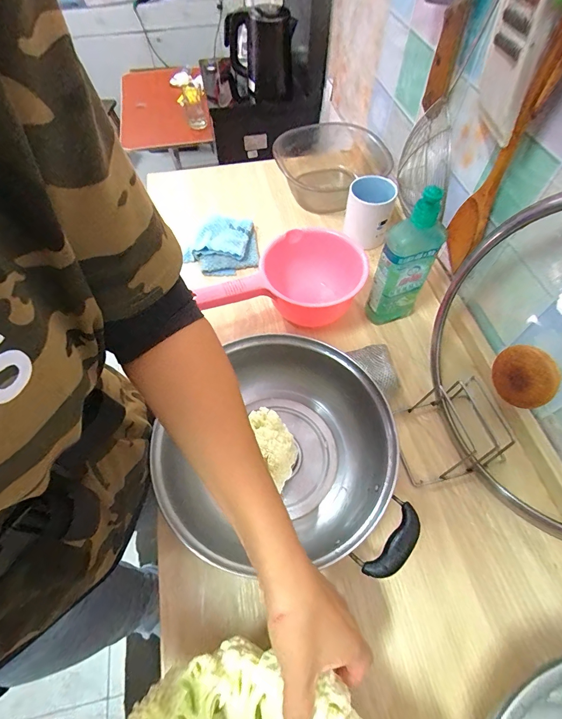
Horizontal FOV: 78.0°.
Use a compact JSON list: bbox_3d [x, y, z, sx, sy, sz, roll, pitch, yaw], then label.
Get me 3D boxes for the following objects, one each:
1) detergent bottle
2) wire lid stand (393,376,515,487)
[{"bbox_3d":[0.177,-0.135,0.497,0.076,0.212,0.043,-19,61,-11],"label":"detergent bottle"},{"bbox_3d":[0.224,0.095,0.463,0.146,0.050,0.115,-18,61,-11],"label":"wire lid stand"}]

